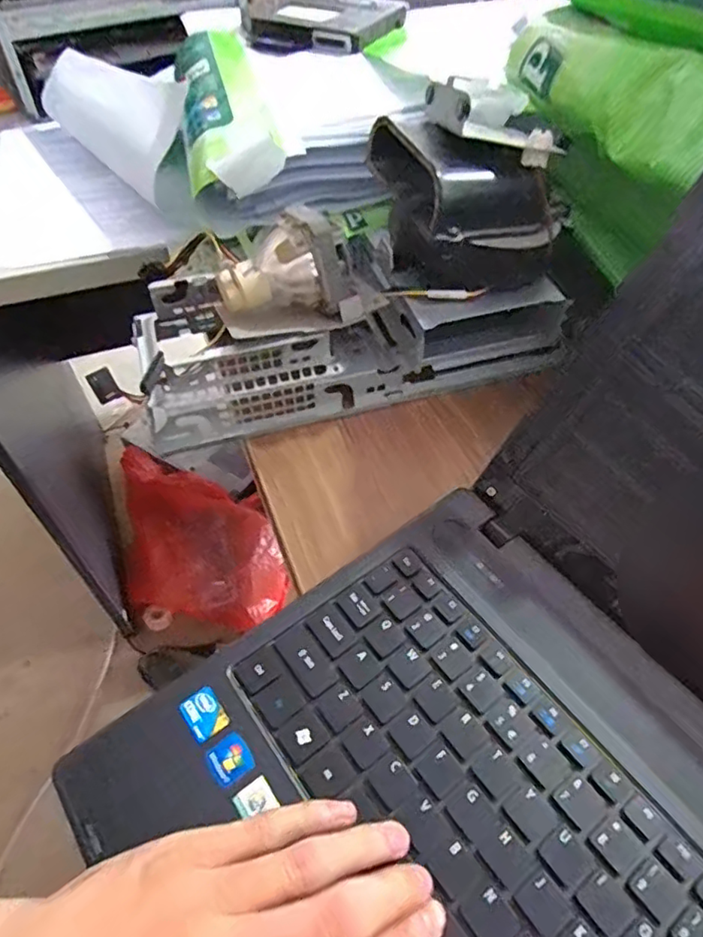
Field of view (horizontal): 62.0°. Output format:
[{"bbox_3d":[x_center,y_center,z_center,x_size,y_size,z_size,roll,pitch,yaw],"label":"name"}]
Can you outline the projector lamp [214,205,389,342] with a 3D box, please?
[{"bbox_3d":[-0.038,-0.119,0.387,0.092,0.077,0.051,-34,28,10],"label":"projector lamp"}]

